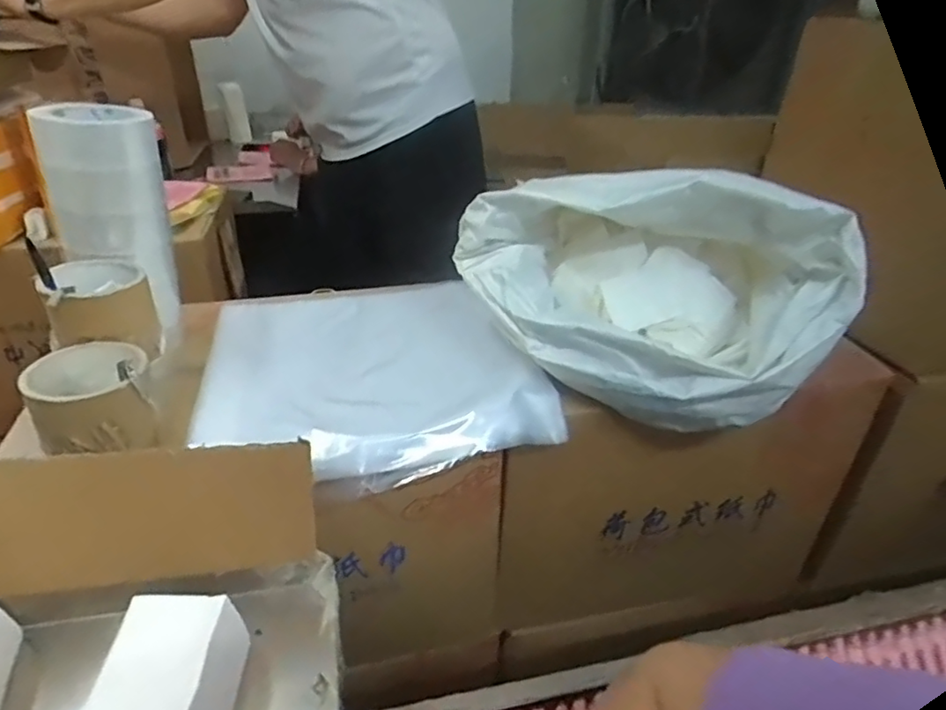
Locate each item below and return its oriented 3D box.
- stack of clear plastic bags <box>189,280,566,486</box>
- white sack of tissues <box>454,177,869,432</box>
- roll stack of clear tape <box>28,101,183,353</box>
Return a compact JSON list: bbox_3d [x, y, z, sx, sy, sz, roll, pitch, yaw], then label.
[{"bbox_3d":[-0.125,-0.003,0.750,0.385,0.066,0.372,-4,32,-12],"label":"stack of clear plastic bags"},{"bbox_3d":[0.185,-0.089,0.694,0.428,0.212,0.232,20,35,26],"label":"white sack of tissues"},{"bbox_3d":[-0.413,-0.147,0.711,0.093,0.265,0.117,18,34,23],"label":"roll stack of clear tape"}]

